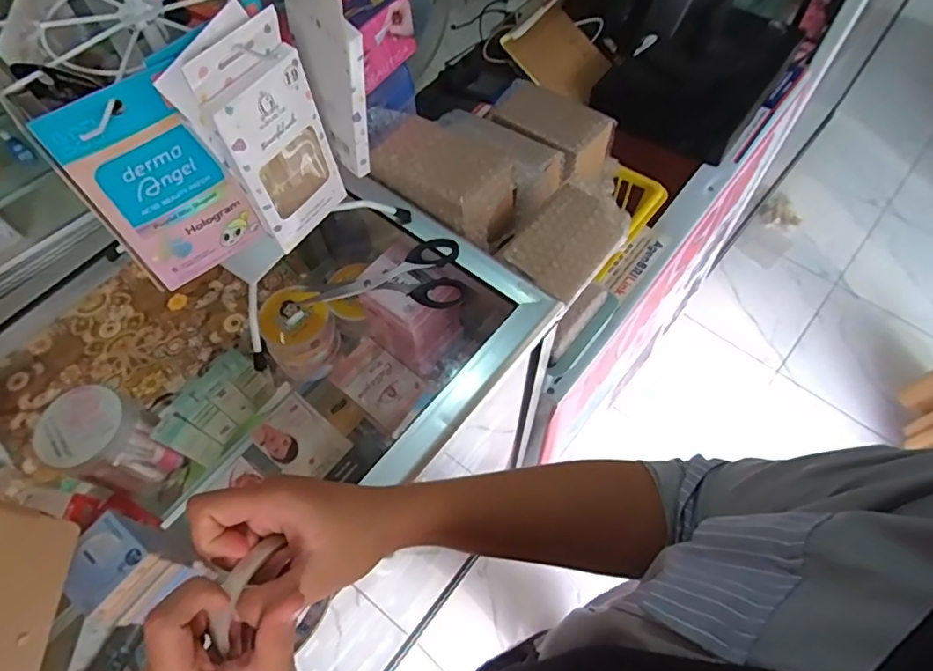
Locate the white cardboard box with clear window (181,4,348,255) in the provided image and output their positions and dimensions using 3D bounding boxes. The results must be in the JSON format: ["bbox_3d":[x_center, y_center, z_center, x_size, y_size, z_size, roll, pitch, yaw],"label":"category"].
[{"bbox_3d":[-0.121,-0.121,0.350,0.019,0.134,0.071,31,67,18],"label":"white cardboard box with clear window"}]

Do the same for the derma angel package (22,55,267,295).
[{"bbox_3d":[-0.183,-0.089,0.337,0.075,0.135,0.013,-27,63,-12],"label":"derma angel package"}]

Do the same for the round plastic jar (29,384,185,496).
[{"bbox_3d":[-0.380,0.119,0.600,0.087,0.133,0.084,-1,61,2],"label":"round plastic jar"}]

